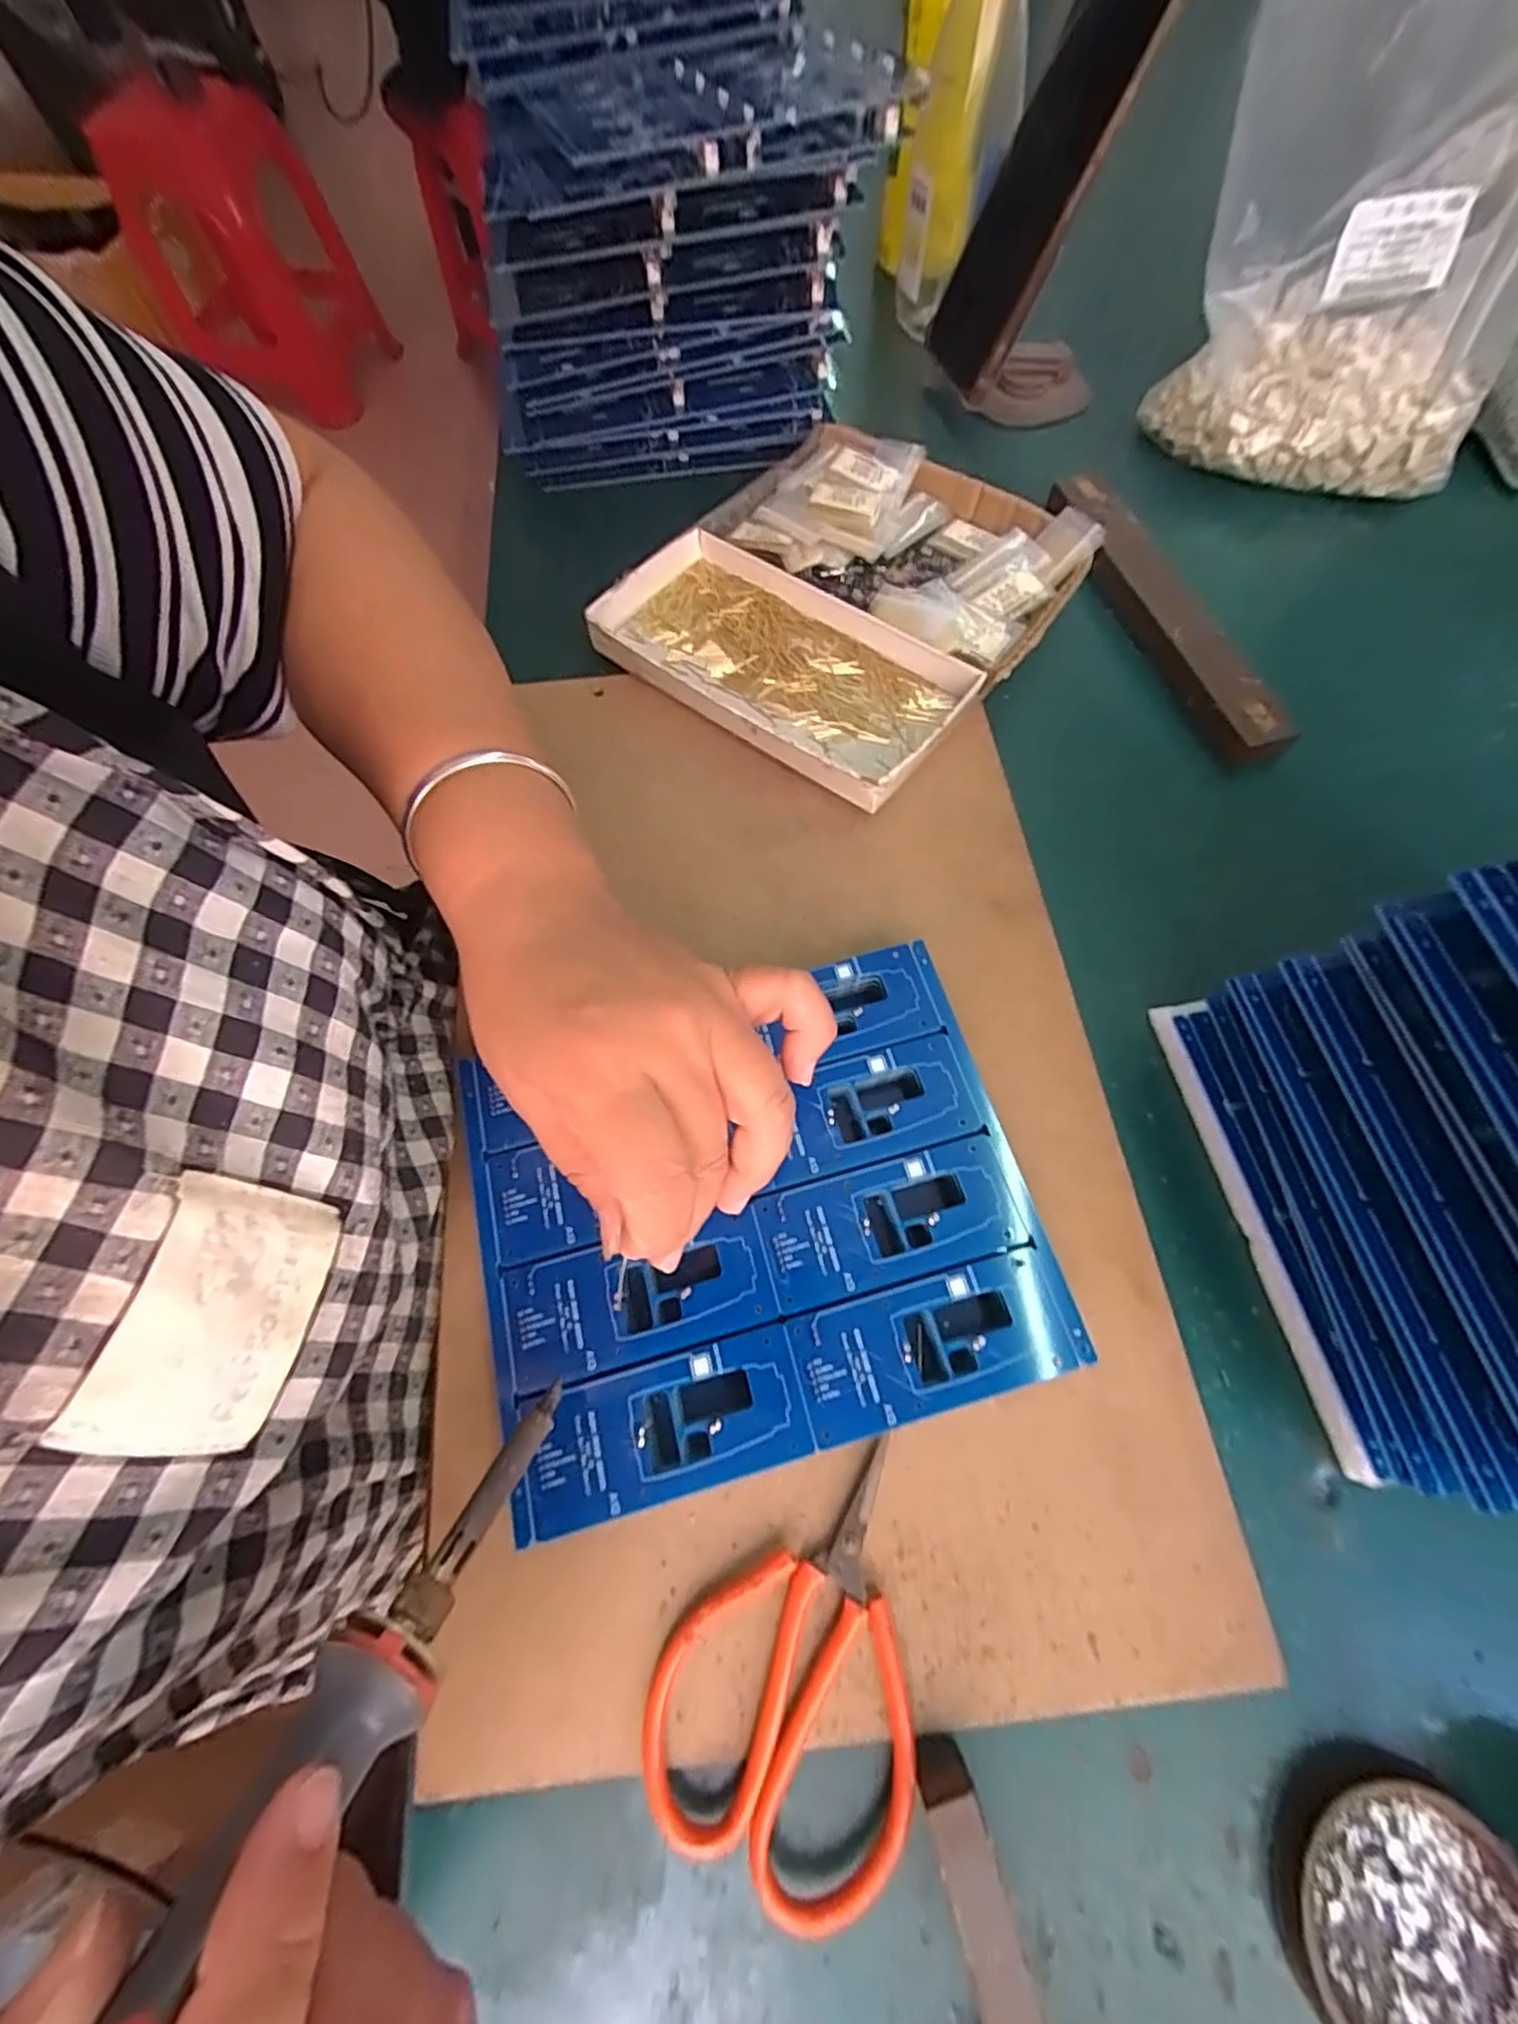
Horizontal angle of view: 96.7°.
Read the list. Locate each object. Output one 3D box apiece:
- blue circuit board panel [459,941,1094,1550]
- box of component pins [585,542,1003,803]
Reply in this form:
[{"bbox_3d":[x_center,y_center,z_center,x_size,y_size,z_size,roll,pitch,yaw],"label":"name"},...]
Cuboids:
[{"bbox_3d":[-0.004,0.069,0.242,0.188,0.006,0.157,-15,68,-3],"label":"blue circuit board panel"},{"bbox_3d":[0.041,-0.227,0.364,0.208,0.025,0.209,35,74,15],"label":"box of component pins"}]

